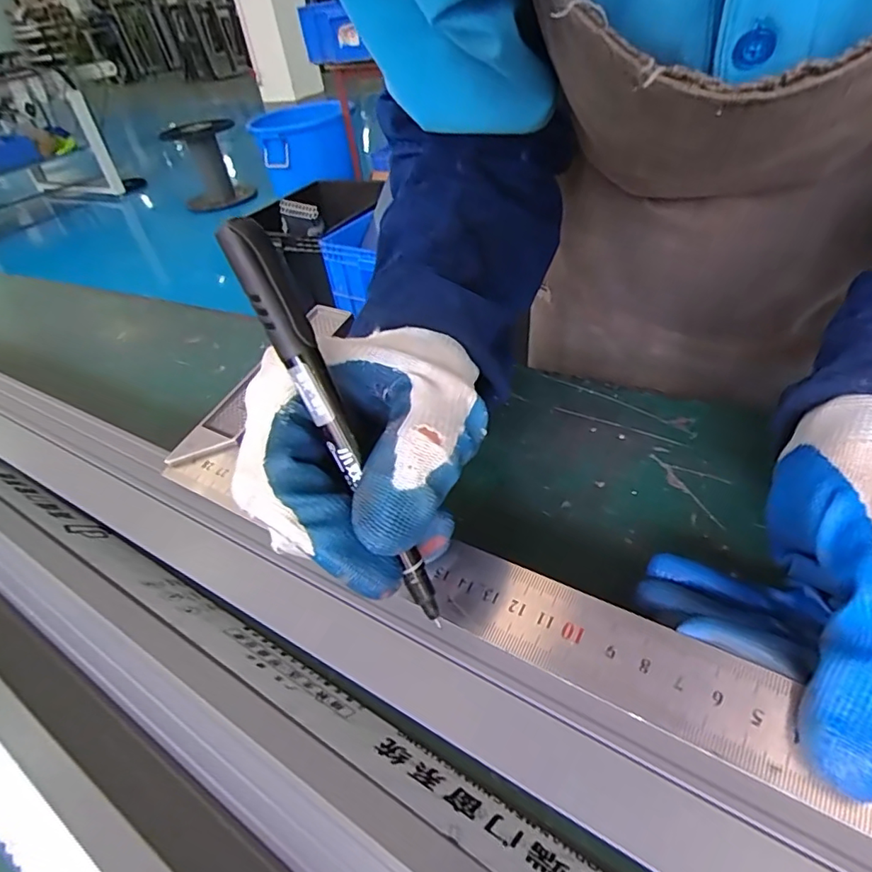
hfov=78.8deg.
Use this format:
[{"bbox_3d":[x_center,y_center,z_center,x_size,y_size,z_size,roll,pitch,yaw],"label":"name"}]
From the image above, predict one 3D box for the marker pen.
[{"bbox_3d":[-0.027,0.001,0.158,0.012,0.129,0.012,-32,16,-27],"label":"marker pen"}]

